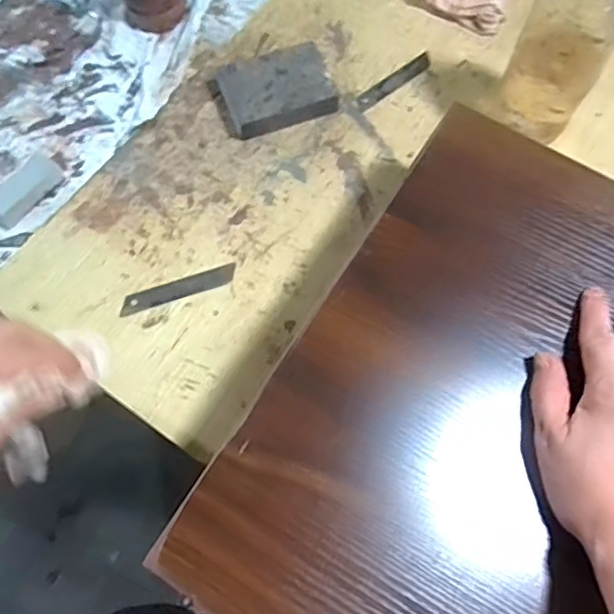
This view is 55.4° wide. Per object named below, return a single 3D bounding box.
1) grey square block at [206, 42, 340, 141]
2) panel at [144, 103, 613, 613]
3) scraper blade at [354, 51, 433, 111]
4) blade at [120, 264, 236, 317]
[{"bbox_3d":[-0.030,-0.201,0.548,0.106,0.027,0.072,-20,71,-10],"label":"grey square block"},{"bbox_3d":[0.170,0.087,0.348,0.372,0.020,0.371,31,71,9],"label":"panel"},{"bbox_3d":[0.086,-0.222,0.574,0.096,0.004,0.017,-38,75,-15],"label":"scraper blade"},{"bbox_3d":[-0.107,-0.016,0.486,0.098,0.004,0.016,-18,71,-9],"label":"blade"}]

